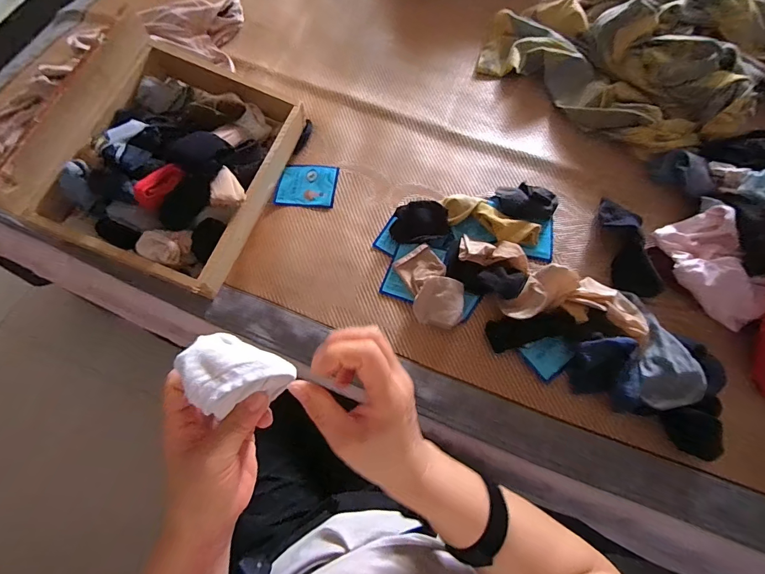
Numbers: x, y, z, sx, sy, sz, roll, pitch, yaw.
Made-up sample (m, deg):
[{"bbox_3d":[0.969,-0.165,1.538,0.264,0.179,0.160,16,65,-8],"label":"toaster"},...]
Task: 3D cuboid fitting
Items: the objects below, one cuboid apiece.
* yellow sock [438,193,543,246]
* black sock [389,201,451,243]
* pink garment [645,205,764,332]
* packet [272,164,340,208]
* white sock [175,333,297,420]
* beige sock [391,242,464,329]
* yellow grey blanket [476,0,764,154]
[{"bbox_3d":[0.179,-0.111,0.646,0.165,0.033,0.057,26,72,10],"label":"yellow sock"},{"bbox_3d":[0.062,-0.111,0.661,0.097,0.028,0.063,-6,70,-1],"label":"black sock"},{"bbox_3d":[0.505,-0.028,0.585,0.114,0.049,0.176,-24,70,-7],"label":"pink garment"},{"bbox_3d":[-0.138,-0.187,0.702,0.109,0.004,0.089,4,70,3],"label":"packet"},{"bbox_3d":[-0.111,0.068,0.286,0.071,0.038,0.053,38,44,-5],"label":"white sock"},{"bbox_3d":[0.078,-0.001,0.617,0.079,0.029,0.138,-24,71,-8],"label":"beige sock"},{"bbox_3d":[0.580,-0.454,0.726,0.697,0.109,0.465,26,72,11],"label":"yellow grey blanket"}]

